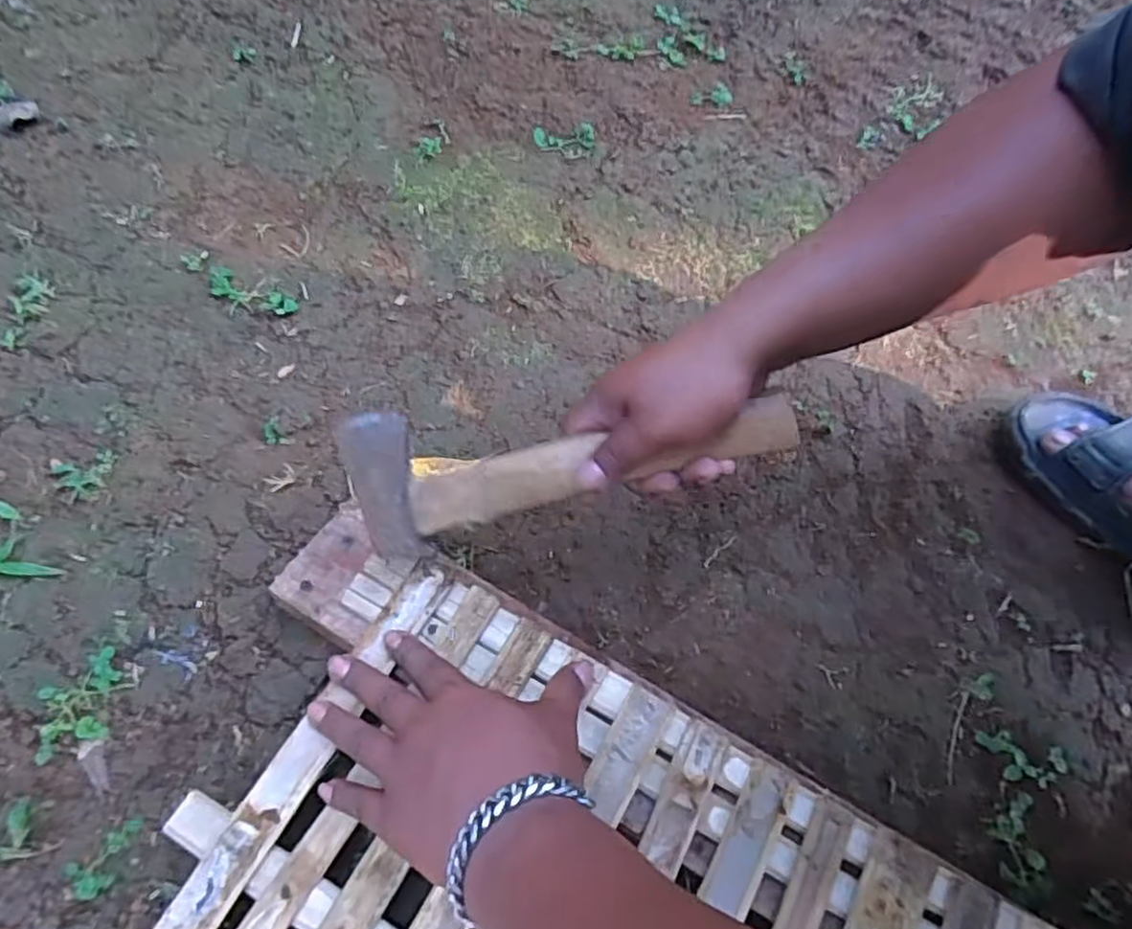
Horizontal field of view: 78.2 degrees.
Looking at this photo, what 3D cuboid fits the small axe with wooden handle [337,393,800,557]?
[{"bbox_3d":[-0.004,-0.018,0.425,0.268,0.022,0.086,-15,98,7],"label":"small axe with wooden handle"}]

